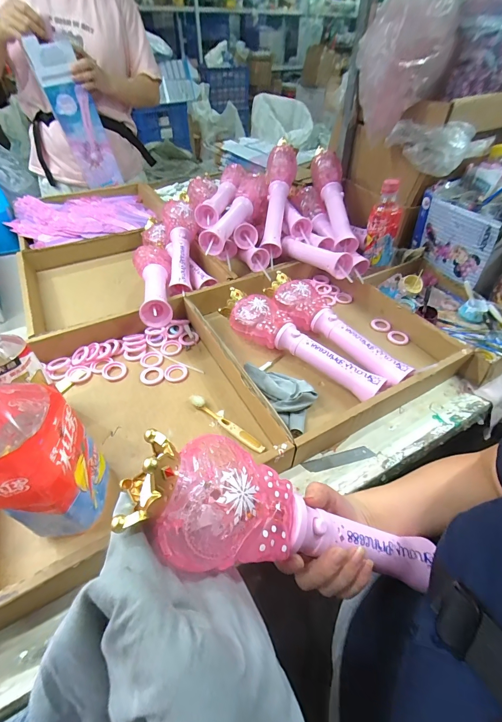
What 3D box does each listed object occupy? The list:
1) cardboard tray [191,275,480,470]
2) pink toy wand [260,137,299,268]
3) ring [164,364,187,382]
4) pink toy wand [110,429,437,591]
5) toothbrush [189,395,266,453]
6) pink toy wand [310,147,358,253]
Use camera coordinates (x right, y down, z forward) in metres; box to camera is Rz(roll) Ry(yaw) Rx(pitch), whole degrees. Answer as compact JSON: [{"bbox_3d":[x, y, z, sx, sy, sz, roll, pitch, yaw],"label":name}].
[{"bbox_3d":[0.126,-0.066,0.575,0.369,0.066,0.385,-22,50,-21],"label":"cardboard tray"},{"bbox_3d":[0.058,-0.374,0.705,0.068,0.067,0.311,7,78,6],"label":"pink toy wand"},{"bbox_3d":[-0.126,0.020,0.524,0.037,0.004,0.035,0,46,0],"label":"ring"},{"bbox_3d":[0.039,0.143,0.269,0.289,0.066,0.082,27,42,-22],"label":"pink toy wand"},{"bbox_3d":[-0.037,0.089,0.450,0.137,0.016,0.018,33,54,27],"label":"toothbrush"},{"bbox_3d":[0.195,-0.375,0.716,0.068,0.061,0.301,-6,72,-6],"label":"pink toy wand"}]

